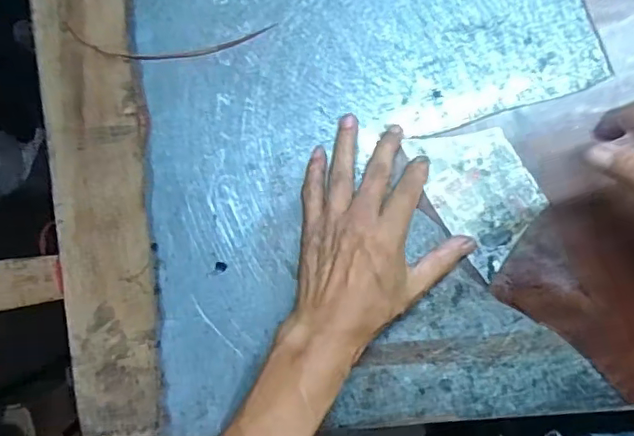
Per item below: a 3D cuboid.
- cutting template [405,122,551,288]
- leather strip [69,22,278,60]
[{"bbox_3d":[0.125,-0.021,0.421,0.071,0.004,0.112,-31,84,7],"label":"cutting template"},{"bbox_3d":[-0.125,-0.146,0.462,0.182,0.006,0.032,2,88,9],"label":"leather strip"}]

